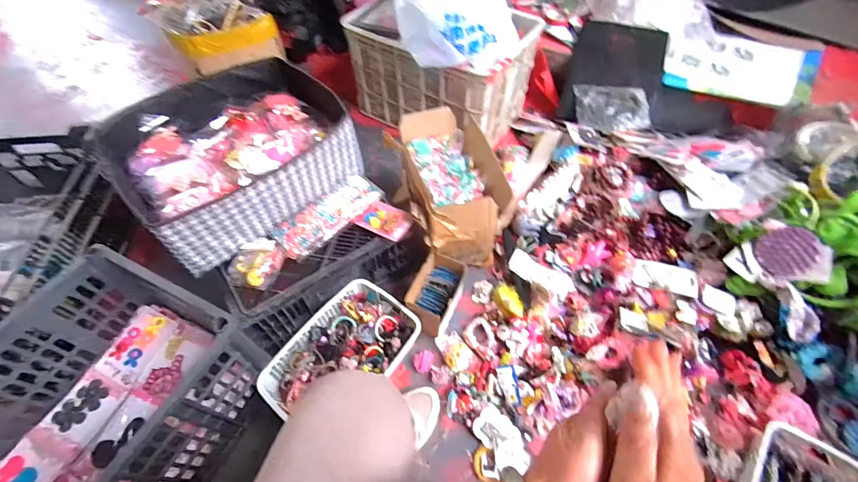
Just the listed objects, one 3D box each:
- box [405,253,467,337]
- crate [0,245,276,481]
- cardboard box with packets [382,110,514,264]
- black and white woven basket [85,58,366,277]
[{"bbox_3d":[0.015,0.124,0.846,0.091,0.101,0.157,21,58,15],"label":"box"},{"bbox_3d":[-0.561,0.310,0.615,0.349,0.263,0.465,22,58,15],"label":"crate"},{"bbox_3d":[0.039,-0.117,0.917,0.201,0.245,0.327,-14,56,-9],"label":"cardboard box with packets"},{"bbox_3d":[-0.387,-0.188,0.792,0.417,0.145,0.365,-32,61,-19],"label":"black and white woven basket"}]

